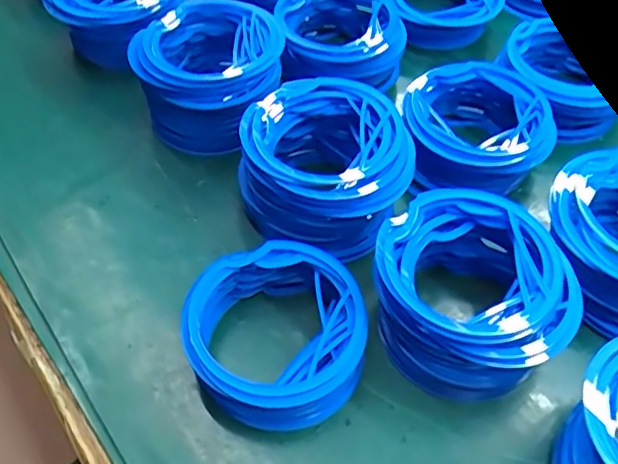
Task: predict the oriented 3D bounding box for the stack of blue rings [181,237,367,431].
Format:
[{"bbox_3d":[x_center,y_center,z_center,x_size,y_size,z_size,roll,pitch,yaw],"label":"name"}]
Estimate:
[{"bbox_3d":[-0.018,0.057,0.344,0.095,0.035,0.097,-11,53,-11],"label":"stack of blue rings"}]

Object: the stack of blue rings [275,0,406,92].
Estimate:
[{"bbox_3d":[0.023,-0.159,0.501,0.100,0.052,0.096,-10,52,-10],"label":"stack of blue rings"}]

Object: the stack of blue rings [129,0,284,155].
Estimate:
[{"bbox_3d":[-0.075,-0.114,0.457,0.109,0.067,0.101,9,52,5],"label":"stack of blue rings"}]

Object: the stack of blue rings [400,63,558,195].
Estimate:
[{"bbox_3d":[0.116,-0.074,0.440,0.103,0.050,0.095,-1,51,-3],"label":"stack of blue rings"}]

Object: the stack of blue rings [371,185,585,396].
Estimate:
[{"bbox_3d":[0.090,0.033,0.352,0.103,0.057,0.105,1,51,-1],"label":"stack of blue rings"}]

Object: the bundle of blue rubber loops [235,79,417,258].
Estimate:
[{"bbox_3d":[0.011,-0.040,0.402,0.105,0.064,0.109,1,51,-1],"label":"bundle of blue rubber loops"}]

